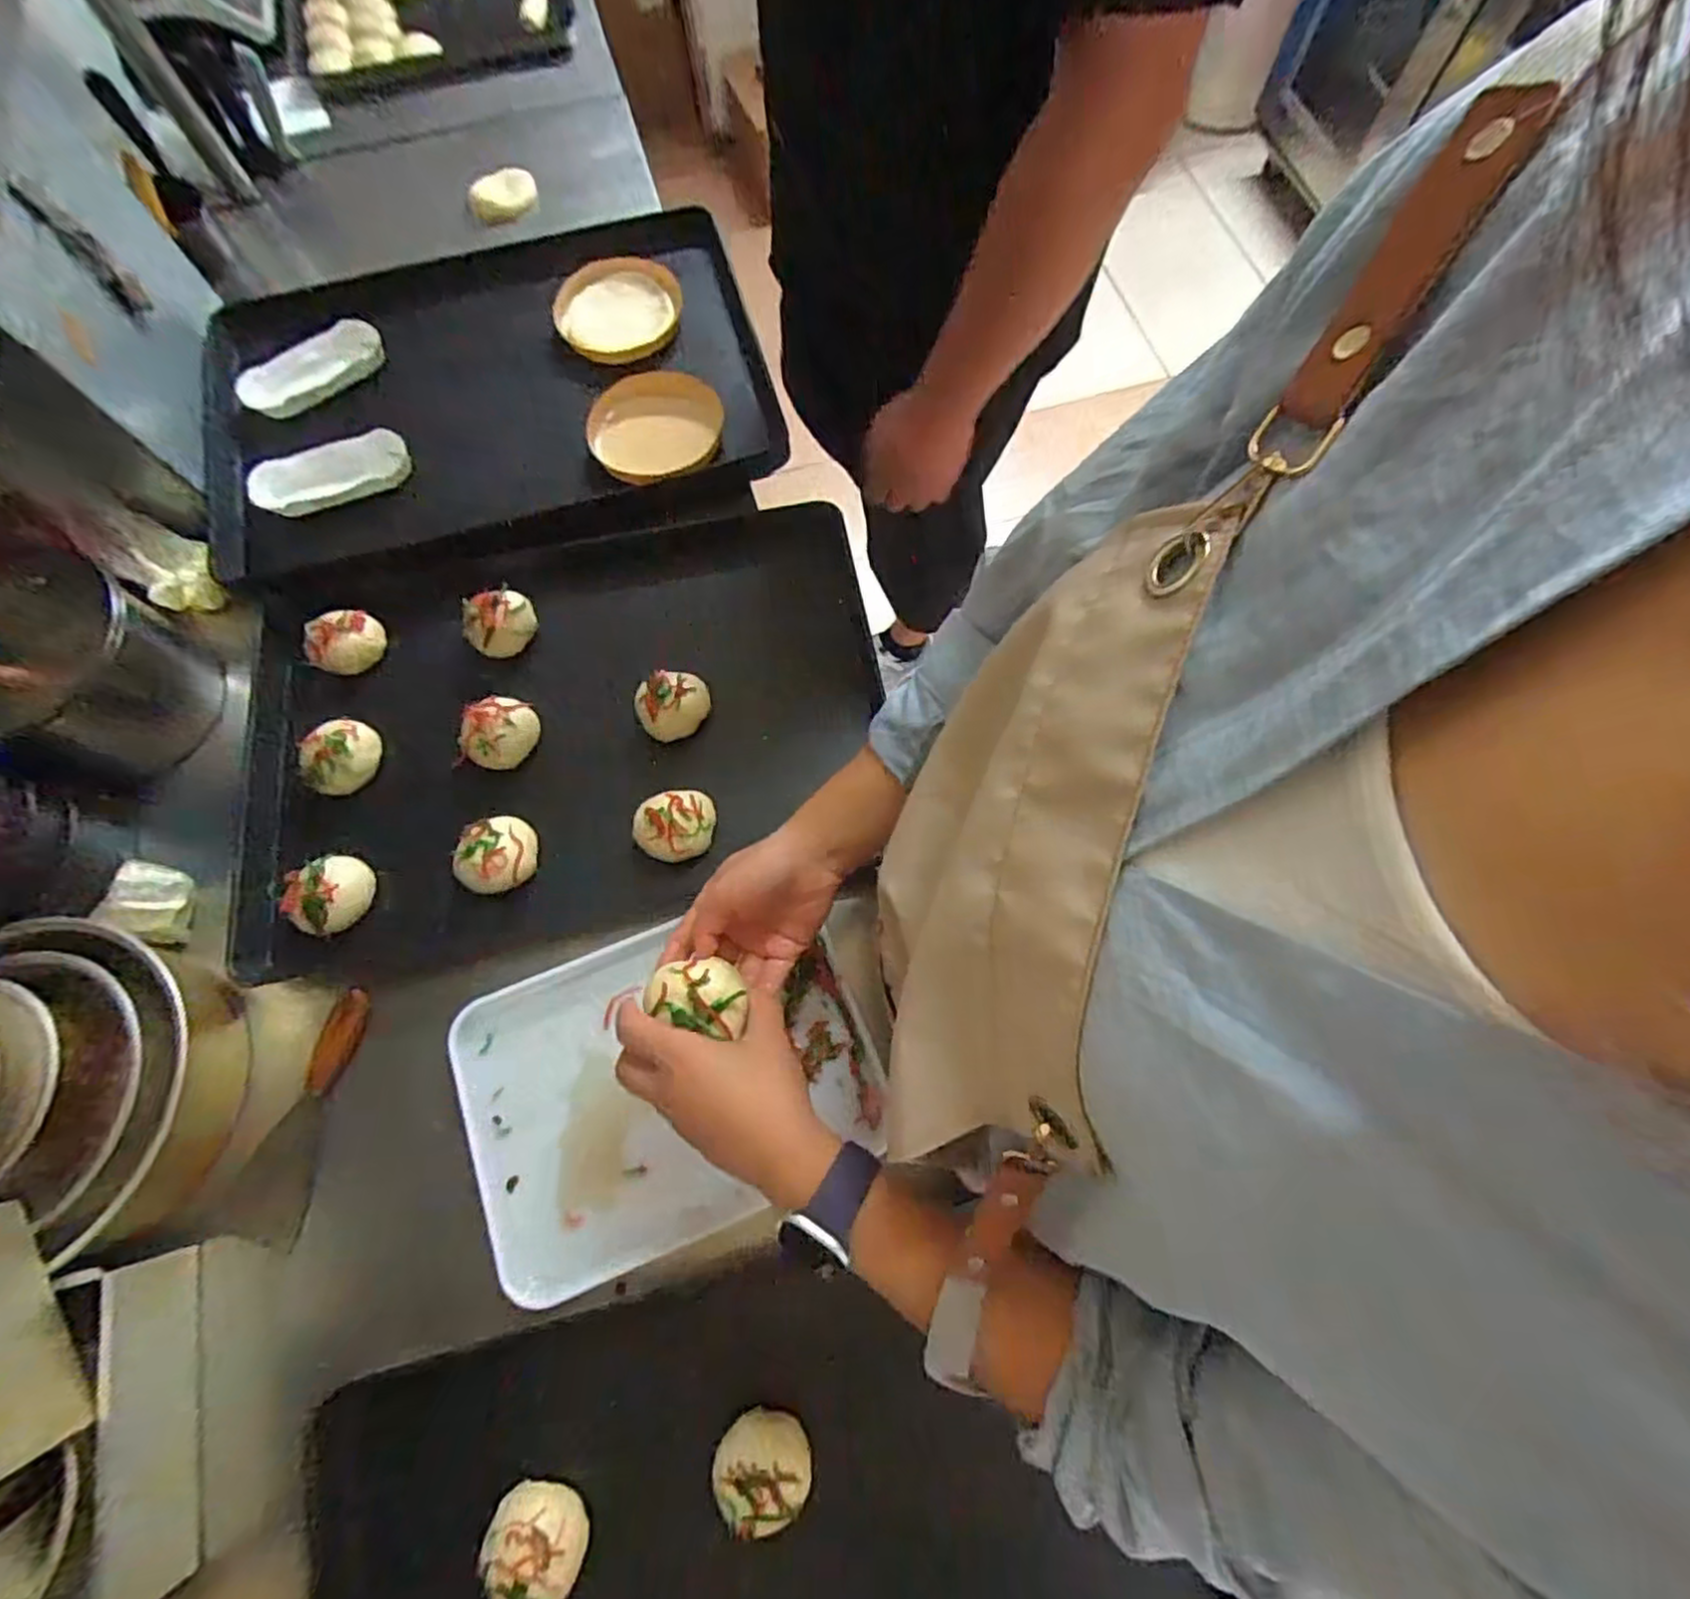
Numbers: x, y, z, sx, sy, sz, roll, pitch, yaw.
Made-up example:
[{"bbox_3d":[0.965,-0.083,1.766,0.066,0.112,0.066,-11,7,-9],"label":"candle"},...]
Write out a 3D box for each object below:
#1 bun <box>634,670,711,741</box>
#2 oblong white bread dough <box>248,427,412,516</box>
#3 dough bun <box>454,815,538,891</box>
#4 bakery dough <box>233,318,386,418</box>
[{"bbox_3d":[-0.162,-0.091,0.688,0.067,0.031,0.056,-22,72,-7],"label":"bun"},{"bbox_3d":[-0.545,-0.349,0.773,0.156,0.024,0.057,-21,72,-7],"label":"oblong white bread dough"},{"bbox_3d":[-0.308,0.048,0.640,0.062,0.030,0.062,0,70,0],"label":"dough bun"},{"bbox_3d":[-0.603,-0.488,0.827,0.162,0.023,0.069,-36,74,-12],"label":"bakery dough"}]

